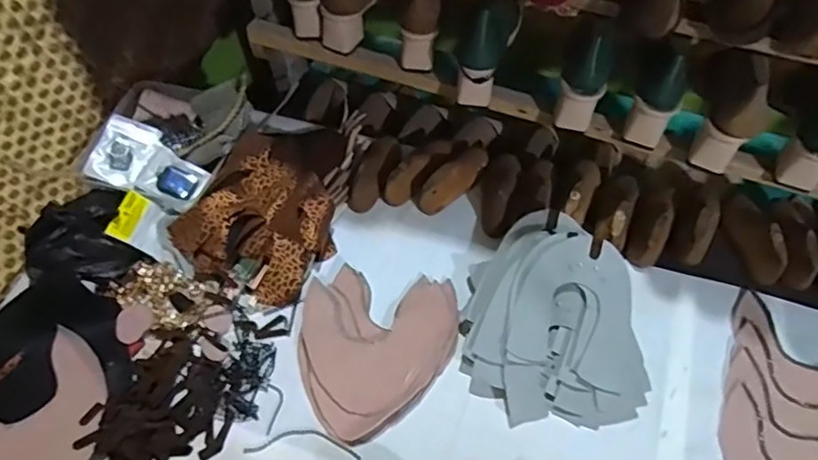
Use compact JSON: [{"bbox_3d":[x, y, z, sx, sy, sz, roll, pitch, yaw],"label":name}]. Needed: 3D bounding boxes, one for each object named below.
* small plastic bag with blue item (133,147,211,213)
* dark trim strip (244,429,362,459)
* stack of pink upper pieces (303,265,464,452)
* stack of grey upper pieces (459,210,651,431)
[{"bbox_3d":[-0.332,-0.068,0.809,0.081,0.018,0.079,32,70,-12],"label":"small plastic bag with blue item"},{"bbox_3d":[-0.121,0.244,0.666,0.132,0.004,0.030,1,57,4],"label":"dark trim strip"},{"bbox_3d":[-0.038,0.144,0.710,0.190,0.028,0.210,3,58,3],"label":"stack of pink upper pieces"},{"bbox_3d":[0.162,0.101,0.697,0.200,0.090,0.251,-9,58,-4],"label":"stack of grey upper pieces"}]

